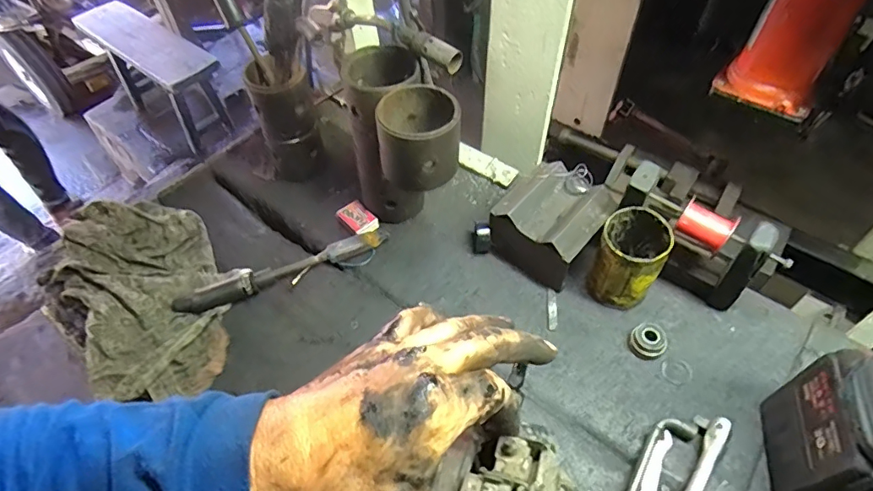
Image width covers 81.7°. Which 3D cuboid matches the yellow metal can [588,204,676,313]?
[{"bbox_3d":[0.231,0.019,0.611,0.072,0.119,0.078,-1,52,1],"label":"yellow metal can"}]

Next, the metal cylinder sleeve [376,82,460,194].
[{"bbox_3d":[-0.020,-0.123,0.560,0.084,0.079,0.096,-5,52,-2],"label":"metal cylinder sleeve"}]

